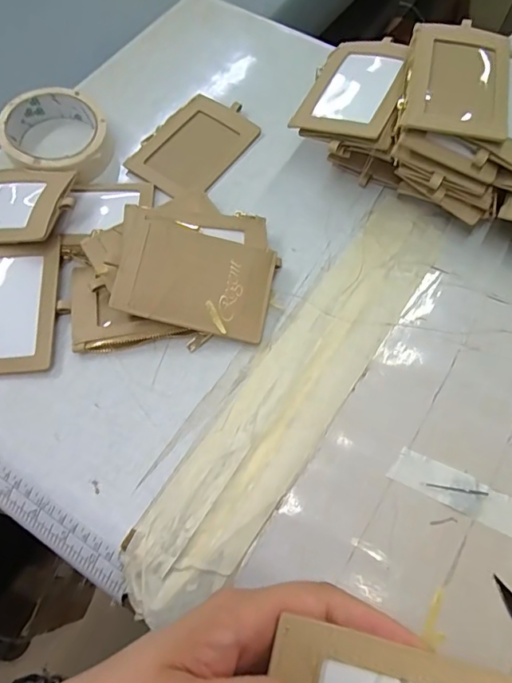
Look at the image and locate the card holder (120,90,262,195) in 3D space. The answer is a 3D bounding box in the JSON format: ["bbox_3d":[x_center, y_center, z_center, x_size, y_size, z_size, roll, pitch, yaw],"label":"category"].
[{"bbox_3d":[-0.056,-0.178,0.423,0.078,0.005,0.113,33,70,9],"label":"card holder"}]

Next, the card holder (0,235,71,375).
[{"bbox_3d":[-0.186,-0.026,0.349,0.076,0.007,0.103,-4,71,-2],"label":"card holder"}]

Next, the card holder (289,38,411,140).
[{"bbox_3d":[0.082,-0.207,0.374,0.073,0.008,0.103,20,73,22],"label":"card holder"}]

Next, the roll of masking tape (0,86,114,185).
[{"bbox_3d":[-0.176,-0.182,0.414,0.095,0.029,0.092,0,65,0],"label":"roll of masking tape"}]

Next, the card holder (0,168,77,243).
[{"bbox_3d":[-0.199,-0.108,0.370,0.115,0.009,0.077,5,66,18],"label":"card holder"}]

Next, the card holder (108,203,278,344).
[{"bbox_3d":[-0.045,-0.046,0.343,0.115,0.011,0.075,16,78,-10],"label":"card holder"}]

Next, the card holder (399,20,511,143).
[{"bbox_3d":[0.151,-0.196,0.347,0.073,0.010,0.103,12,69,5],"label":"card holder"}]

